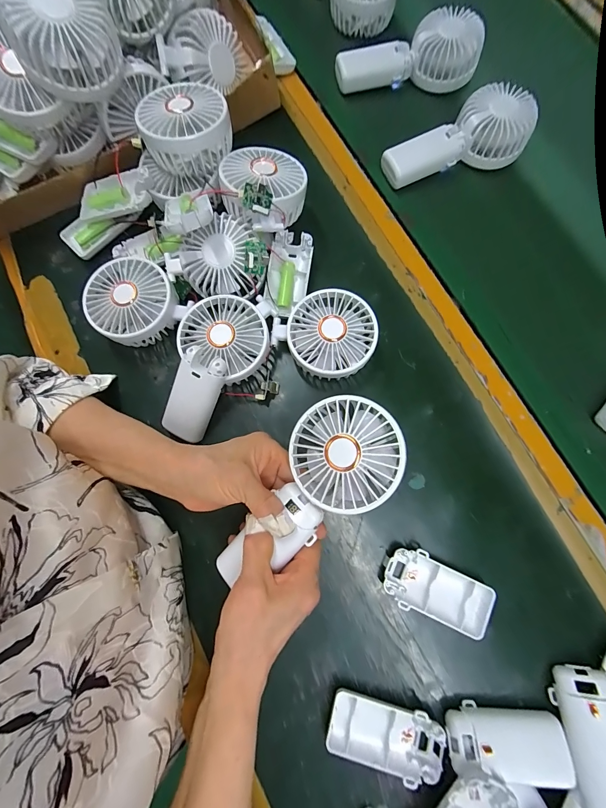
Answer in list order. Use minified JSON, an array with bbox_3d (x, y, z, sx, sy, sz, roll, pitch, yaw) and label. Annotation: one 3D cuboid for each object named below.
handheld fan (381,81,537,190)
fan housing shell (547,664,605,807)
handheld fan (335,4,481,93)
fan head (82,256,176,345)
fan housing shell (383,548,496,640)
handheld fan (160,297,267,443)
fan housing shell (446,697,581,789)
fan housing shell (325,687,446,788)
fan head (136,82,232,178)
[{"bbox_3d":[0.181,-0.318,0.386,0.179,0.048,0.074,-14,78,-4],"label":"handheld fan"},{"bbox_3d":[0.232,0.266,0.254,0.038,0.028,0.093,3,60,0],"label":"fan housing shell"},{"bbox_3d":[0.133,-0.443,0.410,0.179,0.051,0.063,-5,78,-2],"label":"handheld fan"},{"bbox_3d":[-0.176,-0.104,0.342,0.084,0.049,0.085,0,78,-1],"label":"fan head"},{"bbox_3d":[0.122,0.170,0.297,0.094,0.016,0.049,21,78,4],"label":"fan housing shell"},{"bbox_3d":[-0.087,-0.034,0.321,0.087,0.060,0.145,18,78,3],"label":"handheld fan"},{"bbox_3d":[0.167,0.279,0.265,0.092,0.027,0.039,5,78,0],"label":"fan housing shell"},{"bbox_3d":[0.070,0.281,0.275,0.095,0.017,0.050,12,78,2],"label":"fan housing shell"},{"bbox_3d":[-0.114,-0.273,0.321,0.081,0.045,0.076,0,78,-1],"label":"fan head"}]

